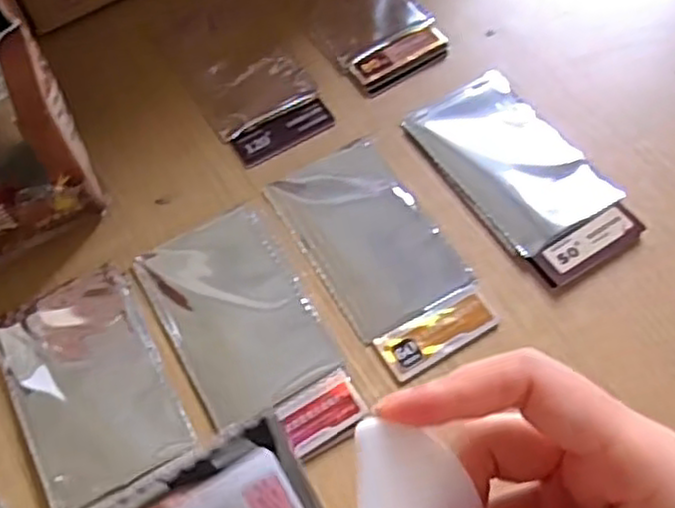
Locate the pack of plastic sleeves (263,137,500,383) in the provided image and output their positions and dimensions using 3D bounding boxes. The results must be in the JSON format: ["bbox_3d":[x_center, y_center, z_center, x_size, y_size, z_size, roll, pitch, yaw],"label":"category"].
[{"bbox_3d":[0.024,-0.002,0.415,0.072,0.005,0.146,-28,63,-12],"label":"pack of plastic sleeves"}]

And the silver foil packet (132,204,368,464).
[{"bbox_3d":[-0.049,0.041,0.388,0.076,0.011,0.149,-28,63,-12],"label":"silver foil packet"}]

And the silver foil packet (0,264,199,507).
[{"bbox_3d":[-0.131,0.068,0.379,0.075,0.007,0.122,-27,63,-12],"label":"silver foil packet"}]

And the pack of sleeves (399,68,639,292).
[{"bbox_3d":[0.109,-0.050,0.429,0.071,0.012,0.143,-30,63,-13],"label":"pack of sleeves"}]

